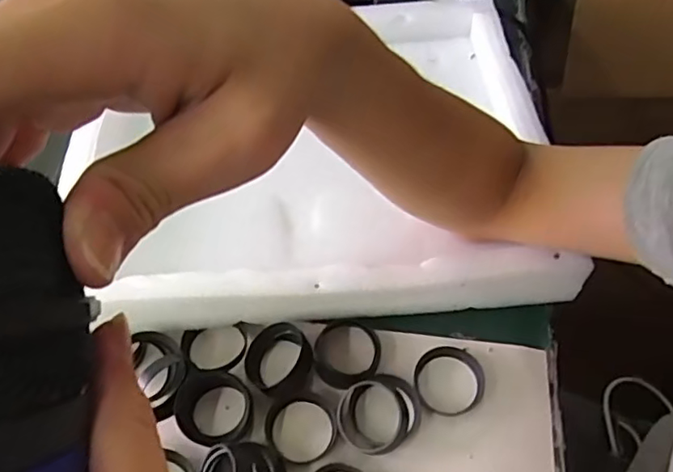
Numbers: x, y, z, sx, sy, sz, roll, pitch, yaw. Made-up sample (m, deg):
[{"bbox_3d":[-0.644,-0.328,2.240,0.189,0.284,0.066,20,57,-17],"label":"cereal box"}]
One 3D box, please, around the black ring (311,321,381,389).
[{"bbox_3d":[0.007,0.076,0.380,0.043,0.016,0.046,-1,56,2],"label":"black ring"}]

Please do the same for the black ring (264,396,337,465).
[{"bbox_3d":[-0.022,0.119,0.358,0.044,0.012,0.041,-1,56,2],"label":"black ring"}]

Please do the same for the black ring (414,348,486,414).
[{"bbox_3d":[0.073,0.093,0.372,0.044,0.008,0.044,-1,56,2],"label":"black ring"}]

